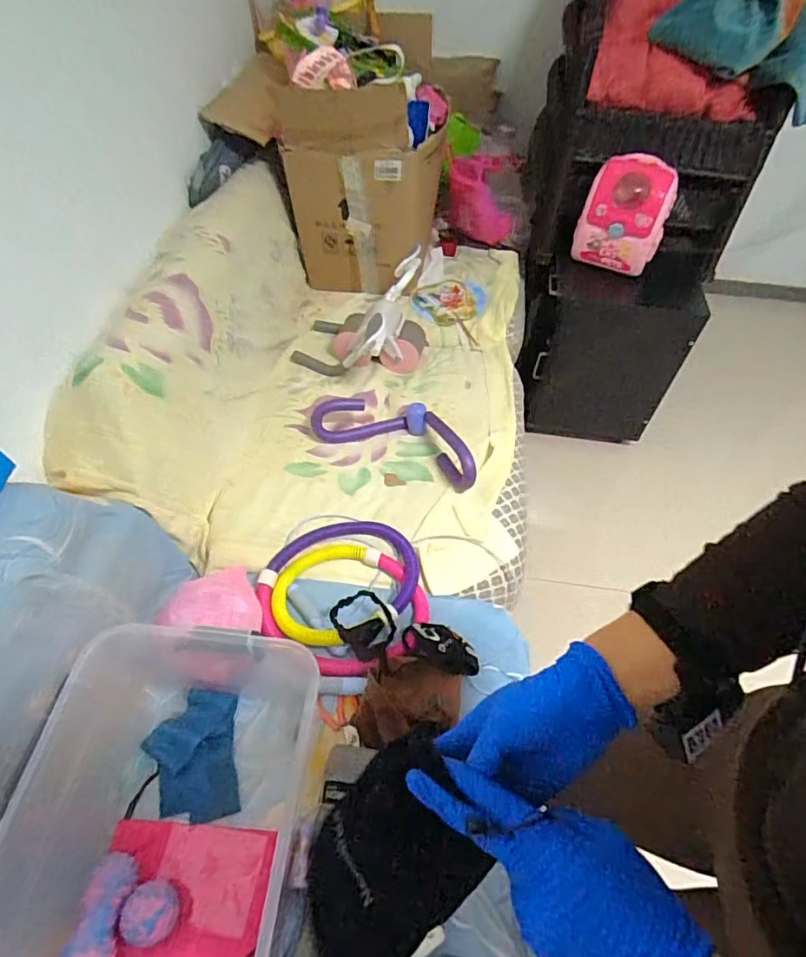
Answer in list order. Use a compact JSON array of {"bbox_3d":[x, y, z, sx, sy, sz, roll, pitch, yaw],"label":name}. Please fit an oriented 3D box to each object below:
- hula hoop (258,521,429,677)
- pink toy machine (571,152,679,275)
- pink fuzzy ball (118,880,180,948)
[{"bbox_3d":[-0.112,0.217,1.014,0.305,0.045,0.308,1,54,-1],"label":"hula hoop"},{"bbox_3d":[0.582,-0.687,1.407,0.216,0.261,0.104,8,54,4],"label":"pink toy machine"},{"bbox_3d":[-0.333,0.581,0.713,0.067,0.069,0.068,1,54,-1],"label":"pink fuzzy ball"}]

